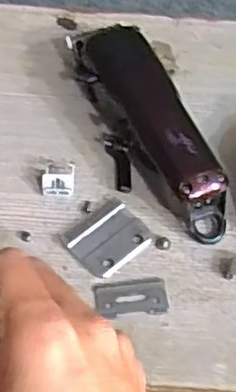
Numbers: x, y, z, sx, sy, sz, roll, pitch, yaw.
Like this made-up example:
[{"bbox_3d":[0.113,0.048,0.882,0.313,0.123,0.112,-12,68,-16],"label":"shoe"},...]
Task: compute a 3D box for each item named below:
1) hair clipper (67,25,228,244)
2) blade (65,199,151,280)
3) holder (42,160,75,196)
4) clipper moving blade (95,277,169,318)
[{"bbox_3d":[0.017,-0.047,0.403,0.049,0.047,0.159,-16,54,-14],"label":"hair clipper"},{"bbox_3d":[-0.005,0.025,0.390,0.046,0.006,0.039,-35,60,-26],"label":"blade"},{"bbox_3d":[-0.037,-0.014,0.413,0.019,0.011,0.028,4,52,1],"label":"holder"},{"bbox_3d":[0.008,0.059,0.369,0.041,0.004,0.022,-5,52,-6],"label":"clipper moving blade"}]

